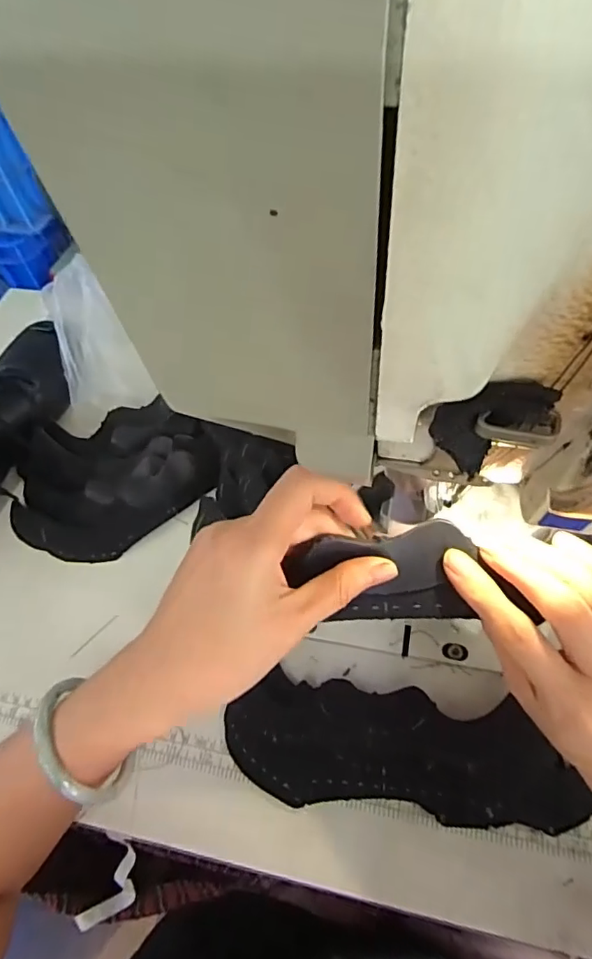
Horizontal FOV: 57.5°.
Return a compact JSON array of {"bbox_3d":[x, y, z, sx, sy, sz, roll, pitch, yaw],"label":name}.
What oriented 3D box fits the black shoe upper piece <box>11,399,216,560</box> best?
[{"bbox_3d":[-0.176,-0.007,0.509,0.181,0.044,0.140,-34,61,-17],"label":"black shoe upper piece"}]

